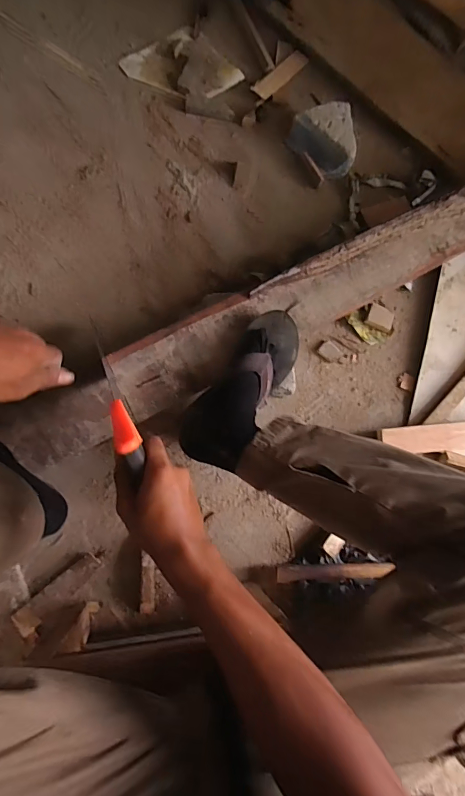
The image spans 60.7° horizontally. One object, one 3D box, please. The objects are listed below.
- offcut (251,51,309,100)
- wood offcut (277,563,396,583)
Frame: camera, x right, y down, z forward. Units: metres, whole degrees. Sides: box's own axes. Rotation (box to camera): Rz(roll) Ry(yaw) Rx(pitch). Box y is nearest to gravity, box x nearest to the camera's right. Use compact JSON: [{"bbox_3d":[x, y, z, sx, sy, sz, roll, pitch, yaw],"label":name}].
[{"bbox_3d":[0.111,-0.718,0.882,0.044,0.005,0.176,40,72,2],"label":"offcut"},{"bbox_3d":[0.183,0.306,0.701,0.213,0.027,0.025,0,80,-9],"label":"wood offcut"}]

